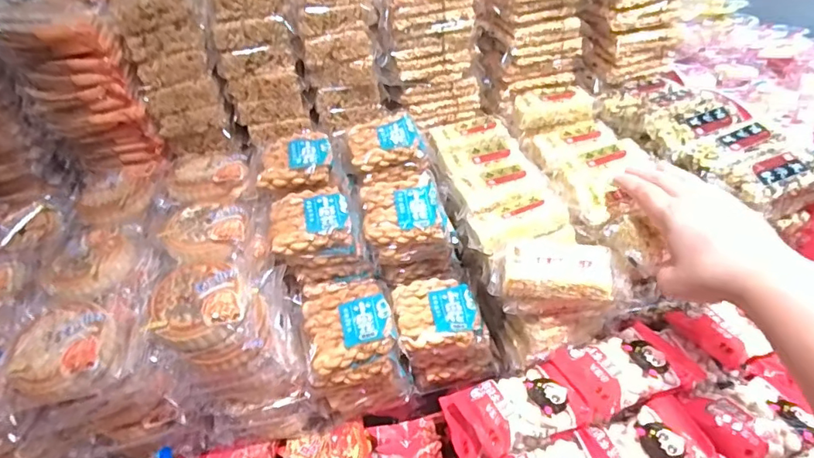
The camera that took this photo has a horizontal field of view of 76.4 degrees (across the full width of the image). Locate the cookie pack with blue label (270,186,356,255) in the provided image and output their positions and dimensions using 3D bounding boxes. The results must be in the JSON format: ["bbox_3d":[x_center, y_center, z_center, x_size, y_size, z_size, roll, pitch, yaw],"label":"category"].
[{"bbox_3d":[-0.092,-0.003,0.509,0.074,0.040,0.070,-12,40,-7],"label":"cookie pack with blue label"}]

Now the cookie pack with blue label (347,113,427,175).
[{"bbox_3d":[-0.023,-0.097,0.574,0.082,0.030,0.076,-4,39,3],"label":"cookie pack with blue label"}]

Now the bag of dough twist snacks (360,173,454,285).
[{"bbox_3d":[0.001,0.005,0.531,0.081,0.083,0.068,-6,39,0],"label":"bag of dough twist snacks"}]

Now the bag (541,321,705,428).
[{"bbox_3d":[0.198,0.130,0.478,0.124,0.037,0.071,-18,41,-14],"label":"bag"}]

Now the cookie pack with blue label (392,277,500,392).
[{"bbox_3d":[0.039,0.109,0.531,0.093,0.095,0.075,-10,39,-4],"label":"cookie pack with blue label"}]

